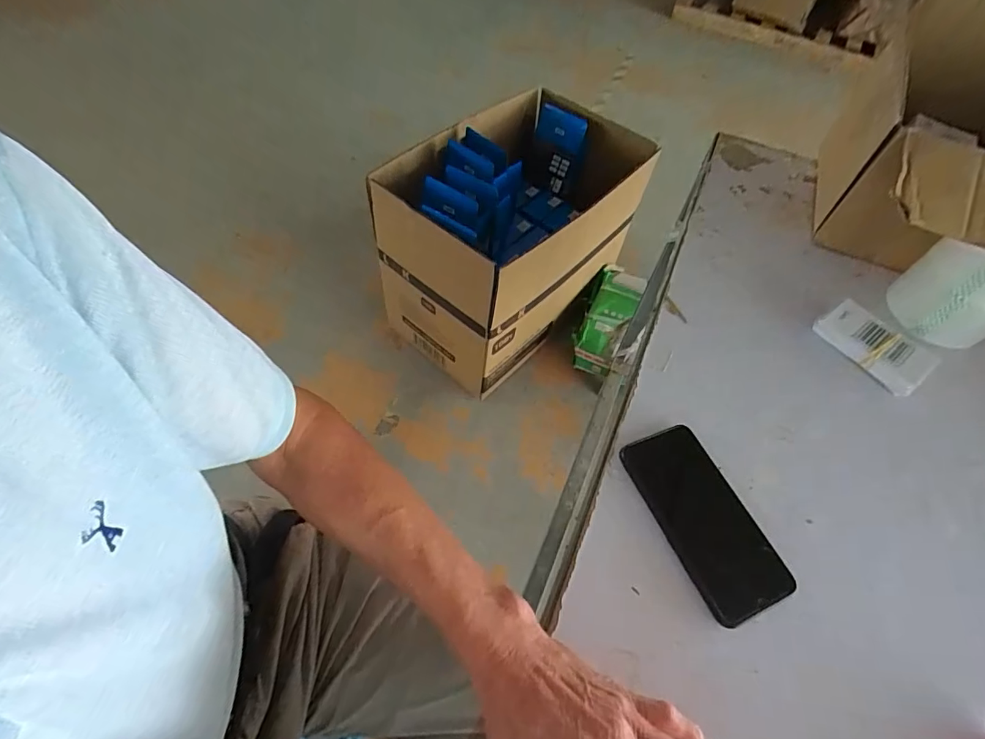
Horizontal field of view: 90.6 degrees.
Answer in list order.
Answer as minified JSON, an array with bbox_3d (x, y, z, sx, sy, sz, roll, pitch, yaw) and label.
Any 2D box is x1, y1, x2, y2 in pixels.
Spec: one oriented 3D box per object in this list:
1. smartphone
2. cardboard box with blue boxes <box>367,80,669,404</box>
[{"bbox_3d":[0.178,0.124,0.413,0.071,0.013,0.156,-17,59,-16],"label":"smartphone"},{"bbox_3d":[0.084,-0.390,1.339,0.433,0.463,0.759,37,60,19],"label":"cardboard box with blue boxes"}]

